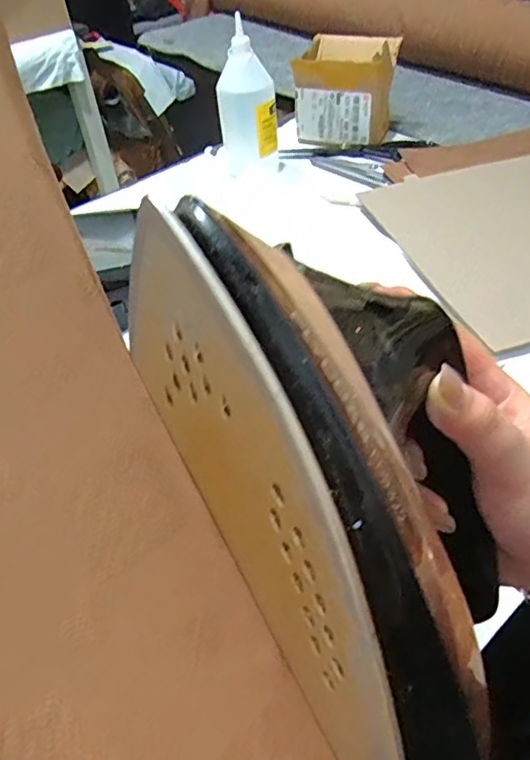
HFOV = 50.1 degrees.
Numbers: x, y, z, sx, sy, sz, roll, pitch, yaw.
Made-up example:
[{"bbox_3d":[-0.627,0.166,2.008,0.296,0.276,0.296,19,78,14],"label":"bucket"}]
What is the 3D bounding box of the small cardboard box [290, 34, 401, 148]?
[{"bbox_3d":[0.123,-0.437,0.862,0.132,0.121,0.102,17,50,20],"label":"small cardboard box"}]

